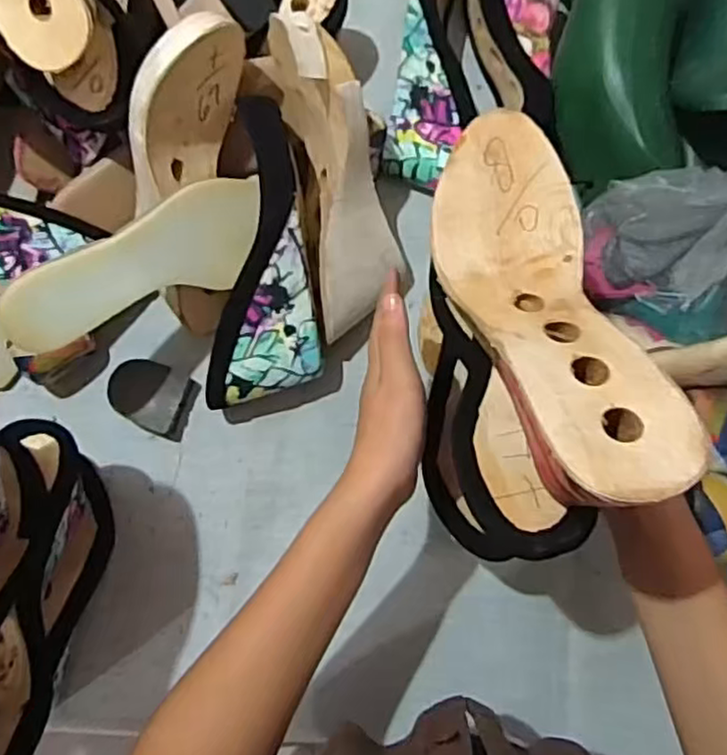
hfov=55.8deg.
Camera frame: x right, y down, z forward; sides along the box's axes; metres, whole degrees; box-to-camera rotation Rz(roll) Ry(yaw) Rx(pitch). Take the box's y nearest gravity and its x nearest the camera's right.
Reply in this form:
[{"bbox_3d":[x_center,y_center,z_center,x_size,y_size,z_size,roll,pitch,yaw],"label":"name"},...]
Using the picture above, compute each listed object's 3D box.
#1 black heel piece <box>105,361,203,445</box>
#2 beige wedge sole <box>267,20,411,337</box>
[{"bbox_3d":[-0.175,0.015,0.568,0.065,0.029,0.057,21,81,4],"label":"black heel piece"},{"bbox_3d":[-0.018,-0.153,0.543,0.072,0.090,0.232,-12,106,-1],"label":"beige wedge sole"}]

